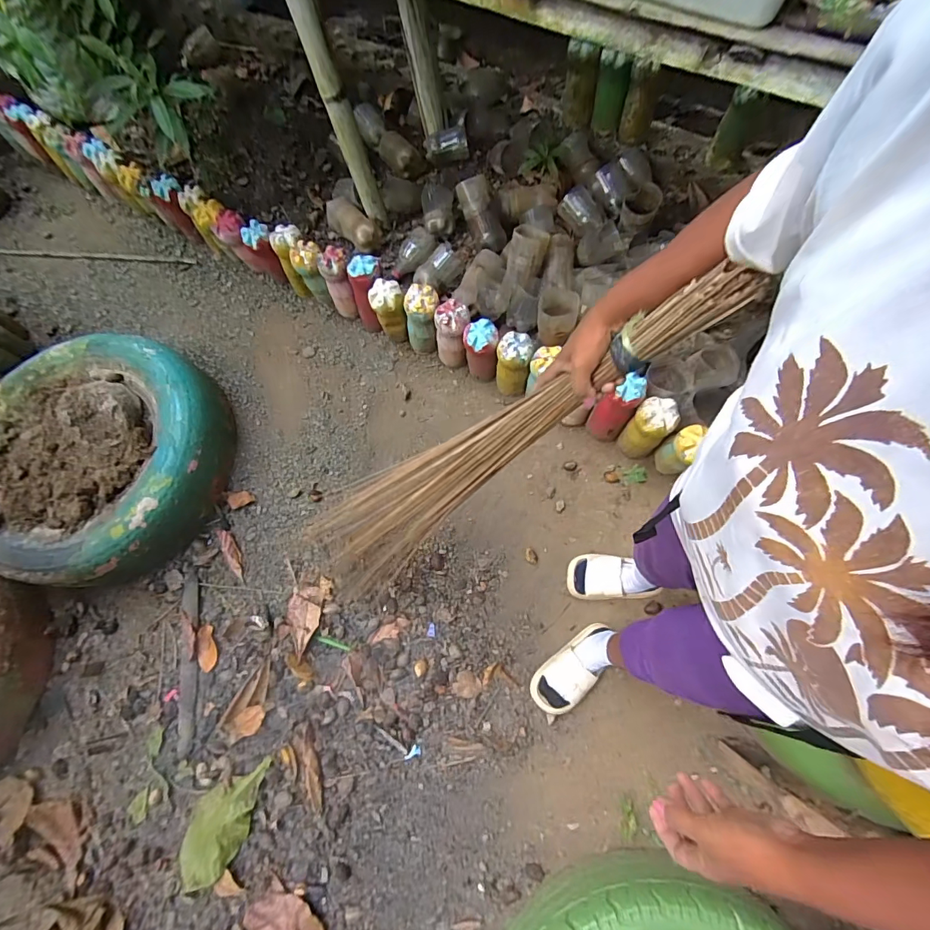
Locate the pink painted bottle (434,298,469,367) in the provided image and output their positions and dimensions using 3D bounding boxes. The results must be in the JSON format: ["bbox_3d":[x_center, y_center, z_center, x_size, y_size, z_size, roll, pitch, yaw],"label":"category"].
[{"bbox_3d":[-0.035,-0.354,1.239,0.094,0.222,0.080,3,72,3],"label":"pink painted bottle"}]

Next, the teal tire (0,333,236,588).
[{"bbox_3d":[-0.978,-0.034,1.207,0.639,0.180,0.630,-1,71,4],"label":"teal tire"}]

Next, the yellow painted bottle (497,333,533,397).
[{"bbox_3d":[0.124,-0.263,1.188,0.087,0.188,0.084,0,71,4],"label":"yellow painted bottle"}]

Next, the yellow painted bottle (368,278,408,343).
[{"bbox_3d":[-0.204,-0.417,1.271,0.097,0.219,0.078,3,72,3],"label":"yellow painted bottle"}]

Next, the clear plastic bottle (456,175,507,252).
[{"bbox_3d":[0.052,-0.714,1.283,0.089,0.073,0.203,-33,110,-8],"label":"clear plastic bottle"}]

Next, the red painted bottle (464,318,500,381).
[{"bbox_3d":[0.040,-0.297,1.216,0.092,0.233,0.086,-6,72,0],"label":"red painted bottle"}]

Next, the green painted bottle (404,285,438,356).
[{"bbox_3d":[-0.117,-0.394,1.251,0.101,0.225,0.076,-7,71,2],"label":"green painted bottle"}]

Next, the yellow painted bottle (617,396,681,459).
[{"bbox_3d":[0.432,-0.077,1.099,0.091,0.229,0.085,-1,71,4],"label":"yellow painted bottle"}]

